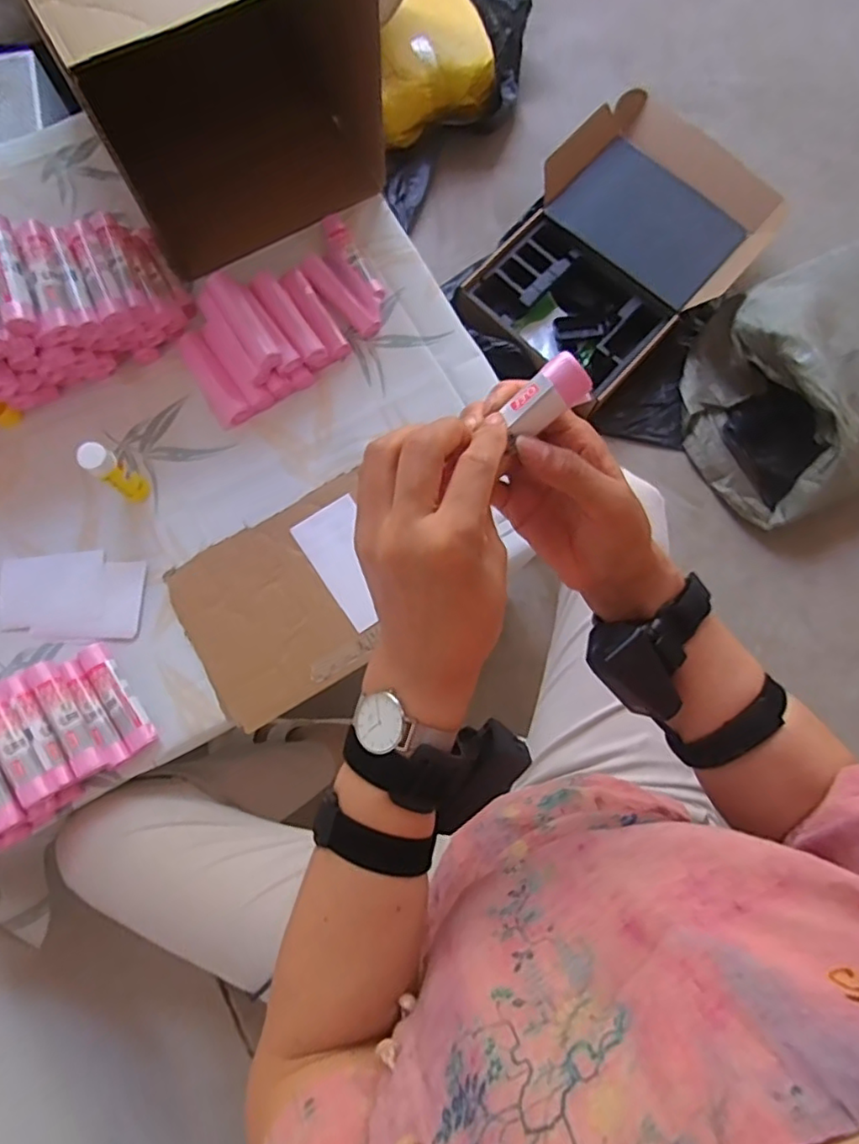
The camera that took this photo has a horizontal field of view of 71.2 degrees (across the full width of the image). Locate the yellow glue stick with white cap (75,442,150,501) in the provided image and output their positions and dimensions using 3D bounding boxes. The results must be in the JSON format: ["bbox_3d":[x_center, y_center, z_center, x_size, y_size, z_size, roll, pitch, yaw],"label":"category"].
[{"bbox_3d":[-0.331,-0.104,0.629,0.034,0.099,0.031,0,79,-1],"label":"yellow glue stick with white cap"}]

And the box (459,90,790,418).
[{"bbox_3d":[0.379,-0.655,1.220,0.438,0.106,0.630,41,81,6],"label":"box"}]

